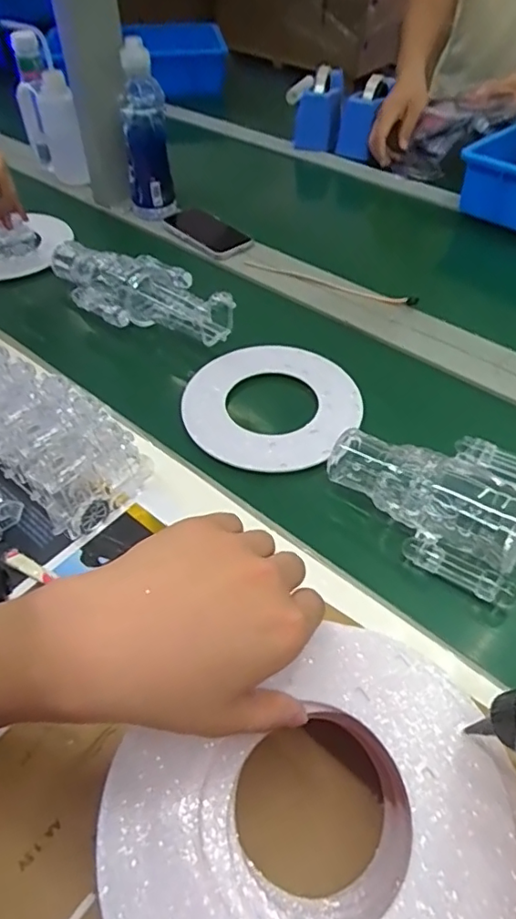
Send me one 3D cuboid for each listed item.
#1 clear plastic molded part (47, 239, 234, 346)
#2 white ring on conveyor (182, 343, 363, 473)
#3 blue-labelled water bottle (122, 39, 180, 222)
[{"bbox_3d":[-0.160,-0.224,0.739,0.305,0.061,0.118,30,55,25],"label":"clear plastic molded part"},{"bbox_3d":[0.017,-0.067,0.634,0.189,0.009,0.194,3,49,3],"label":"white ring on conveyor"},{"bbox_3d":[-0.170,-0.490,0.861,0.068,0.235,0.060,-12,50,-10],"label":"blue-labelled water bottle"}]

